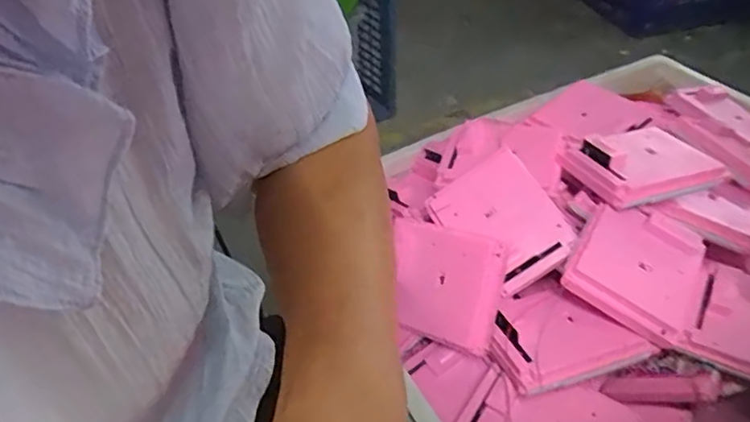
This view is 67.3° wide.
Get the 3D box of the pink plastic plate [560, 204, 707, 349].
[{"bbox_3d":[0.295,0.059,0.630,0.130,0.018,0.148,32,57,13],"label":"pink plastic plate"}]

